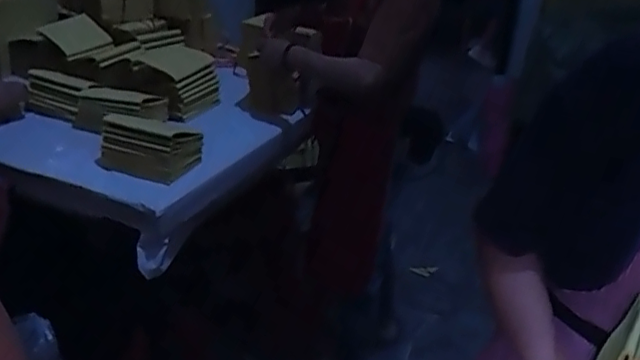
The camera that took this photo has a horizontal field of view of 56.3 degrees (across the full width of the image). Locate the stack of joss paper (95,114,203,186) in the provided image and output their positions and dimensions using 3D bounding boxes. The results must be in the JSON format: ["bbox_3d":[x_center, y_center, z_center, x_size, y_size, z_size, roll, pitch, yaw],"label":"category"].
[{"bbox_3d":[-0.337,-0.060,1.159,0.207,0.087,0.106,9,26,22],"label":"stack of joss paper"}]

